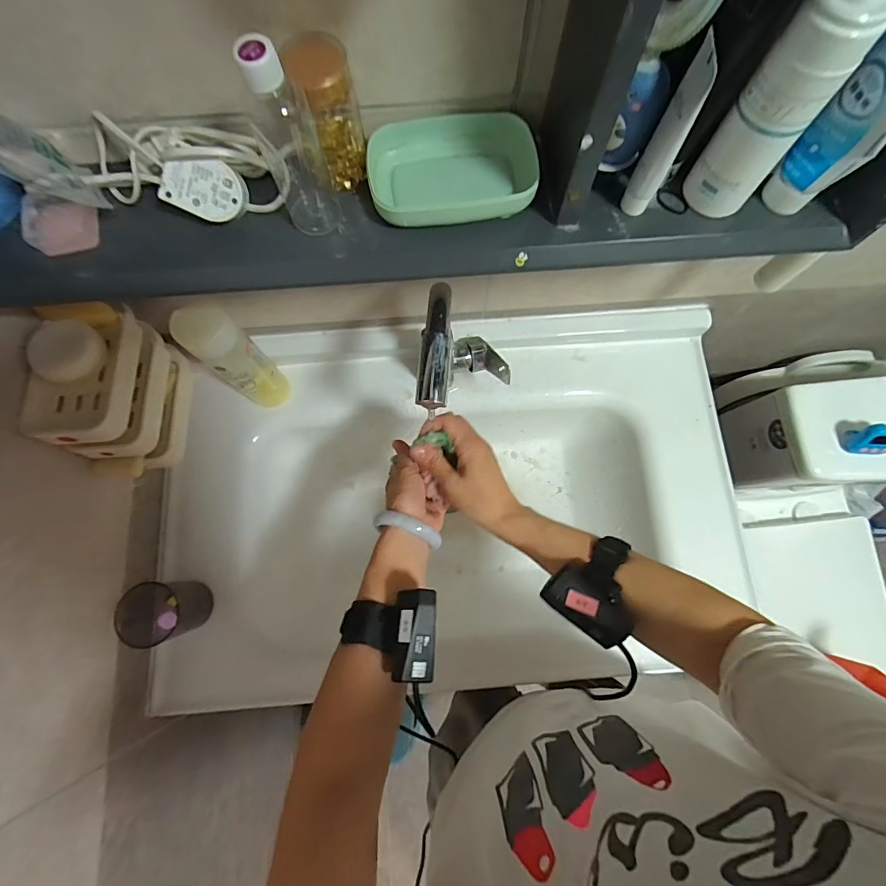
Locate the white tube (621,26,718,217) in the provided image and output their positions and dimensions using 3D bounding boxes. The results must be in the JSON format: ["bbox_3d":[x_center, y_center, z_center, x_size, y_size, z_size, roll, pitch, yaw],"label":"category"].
[{"bbox_3d":[0.148,-0.199,0.291,0.021,0.107,0.024,28,78,7],"label":"white tube"}]

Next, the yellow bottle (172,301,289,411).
[{"bbox_3d":[-0.260,-0.103,0.572,0.057,0.208,0.056,0,76,0],"label":"yellow bottle"}]

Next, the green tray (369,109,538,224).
[{"bbox_3d":[0.007,-0.211,0.342,0.124,0.027,0.083,-7,76,-1],"label":"green tray"}]

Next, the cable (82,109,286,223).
[{"bbox_3d":[-0.194,-0.202,0.328,0.157,0.040,0.063,8,76,2],"label":"cable"}]

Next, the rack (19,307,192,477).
[{"bbox_3d":[-0.362,-0.051,0.488,0.083,0.129,0.156,-1,76,0],"label":"rack"}]

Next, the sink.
[{"bbox_3d":[0.014,0.107,0.672,0.779,0.190,0.517,-5,76,-1],"label":"sink"}]

